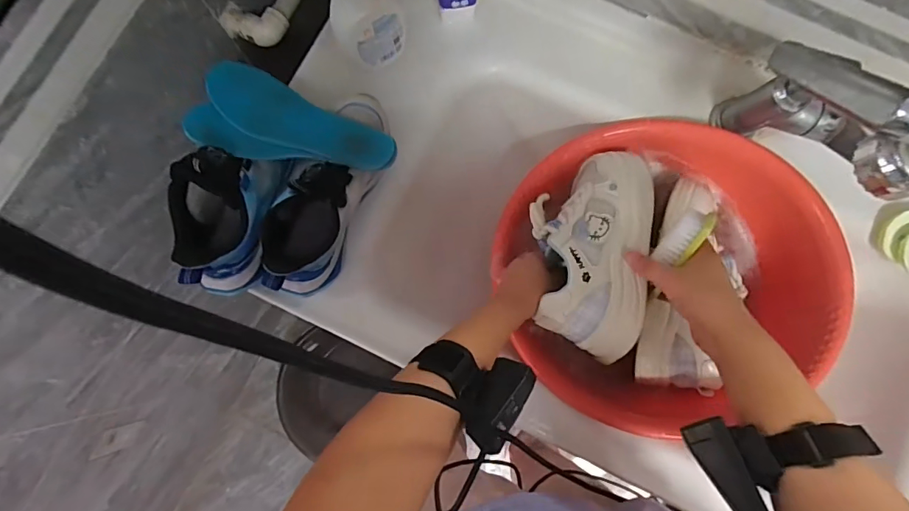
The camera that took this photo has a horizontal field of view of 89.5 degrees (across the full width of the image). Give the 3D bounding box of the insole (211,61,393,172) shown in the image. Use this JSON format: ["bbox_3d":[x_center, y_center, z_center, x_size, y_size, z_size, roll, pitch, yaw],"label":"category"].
[{"bbox_3d":[-0.163,-0.137,0.470,0.206,0.018,0.064,28,82,3],"label":"insole"}]

